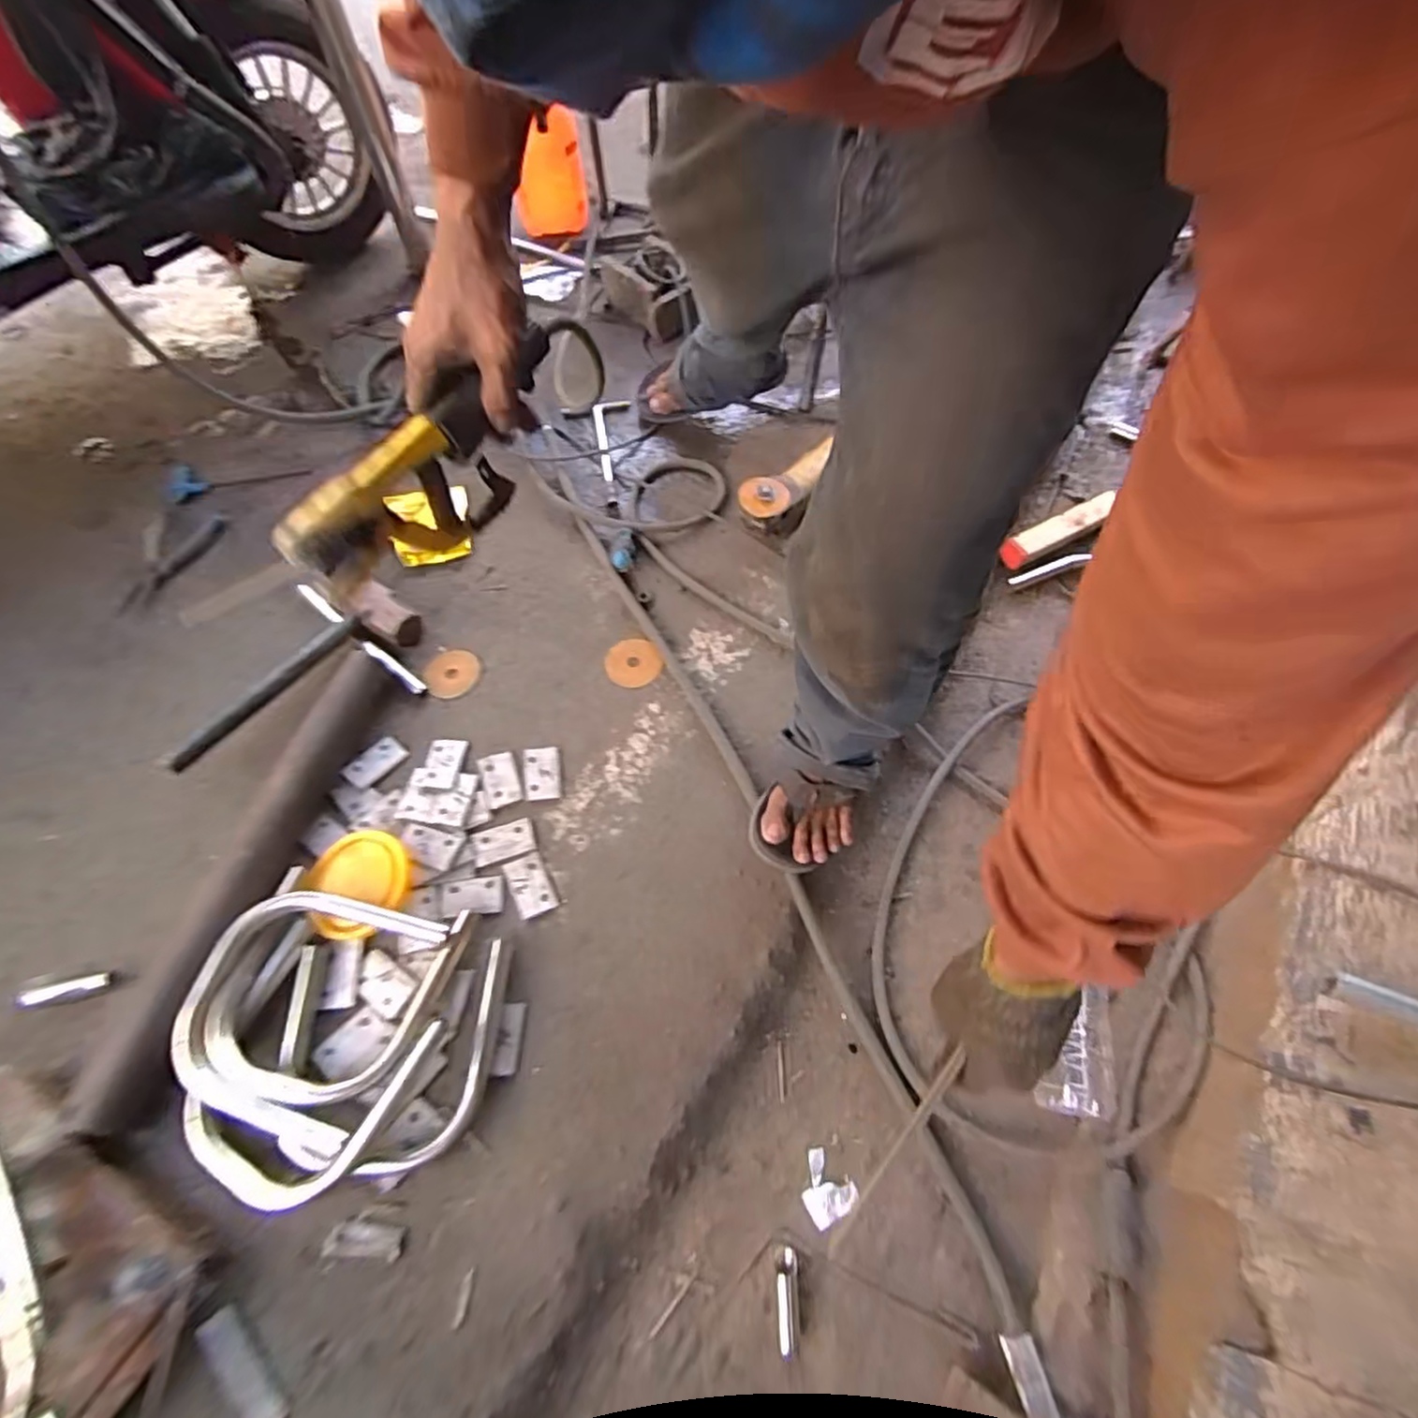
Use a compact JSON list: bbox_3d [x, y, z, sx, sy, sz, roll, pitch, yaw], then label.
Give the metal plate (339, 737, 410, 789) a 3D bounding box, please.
[{"bbox_3d":[-0.414,0.066,0.852,0.042,0.004,0.071,40,62,10],"label":"metal plate"}]

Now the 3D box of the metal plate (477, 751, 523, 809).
[{"bbox_3d":[-0.255,0.086,0.842,0.041,0.004,0.065,-15,74,-19],"label":"metal plate"}]

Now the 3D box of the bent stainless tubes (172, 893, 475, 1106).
[{"bbox_3d":[-0.396,0.281,0.687,0.244,0.046,0.194,7,61,6],"label":"bent stainless tubes"}]

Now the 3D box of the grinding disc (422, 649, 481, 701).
[{"bbox_3d":[-0.346,-0.048,0.924,0.072,0.007,0.077,-1,60,2],"label":"grinding disc"}]

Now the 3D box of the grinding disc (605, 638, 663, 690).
[{"bbox_3d":[-0.105,-0.063,0.927,0.069,0.010,0.078,-35,65,-16],"label":"grinding disc"}]

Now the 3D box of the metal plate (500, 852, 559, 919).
[{"bbox_3d":[-0.205,0.199,0.781,0.043,0.006,0.068,-23,62,-10],"label":"metal plate"}]

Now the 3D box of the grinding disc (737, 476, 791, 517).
[{"bbox_3d":[0.076,-0.296,0.959,0.069,0.008,0.057,9,83,1],"label":"grinding disc"}]

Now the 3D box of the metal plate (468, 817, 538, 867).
[{"bbox_3d":[-0.243,0.156,0.807,0.070,0.005,0.045,-16,65,-12],"label":"metal plate"}]

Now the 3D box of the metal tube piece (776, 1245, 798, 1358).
[{"bbox_3d":[0.072,0.559,0.649,0.018,0.014,0.080,5,61,5],"label":"metal tube piece"}]

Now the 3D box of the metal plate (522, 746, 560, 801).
[{"bbox_3d":[-0.205,0.079,0.846,0.042,0.007,0.068,-9,69,-4],"label":"metal plate"}]

